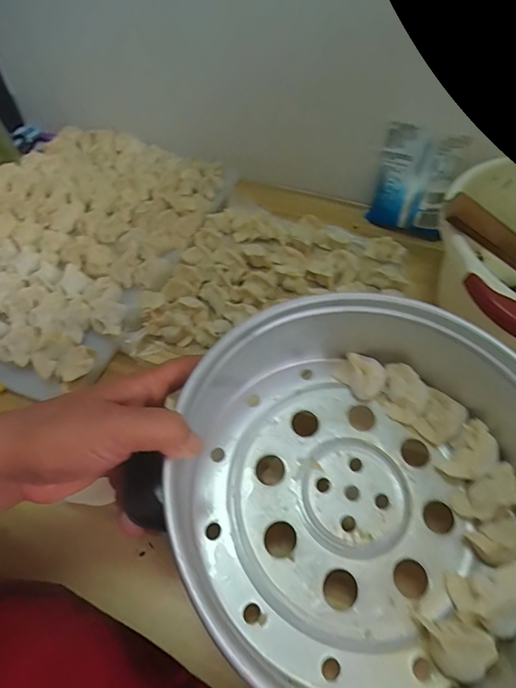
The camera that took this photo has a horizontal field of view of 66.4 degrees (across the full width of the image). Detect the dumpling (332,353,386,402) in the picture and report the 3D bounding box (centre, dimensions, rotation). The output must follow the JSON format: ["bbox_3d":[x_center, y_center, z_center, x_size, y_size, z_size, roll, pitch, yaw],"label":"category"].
[{"bbox_3d":[0.091,0.027,0.352,0.043,0.028,0.029,29,59,19],"label":"dumpling"}]

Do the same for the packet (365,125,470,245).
[{"bbox_3d":[0.210,-0.215,0.529,0.102,0.116,0.045,25,53,17],"label":"packet"}]

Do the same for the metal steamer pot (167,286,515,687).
[{"bbox_3d":[0.076,0.088,0.273,0.259,0.102,0.264,2,50,-2],"label":"metal steamer pot"}]

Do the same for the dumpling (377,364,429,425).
[{"bbox_3d":[0.126,0.043,0.341,0.041,0.032,0.037,28,58,18],"label":"dumpling"}]

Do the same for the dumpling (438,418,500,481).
[{"bbox_3d":[0.168,0.086,0.311,0.046,0.025,0.032,-35,61,-23],"label":"dumpling"}]

